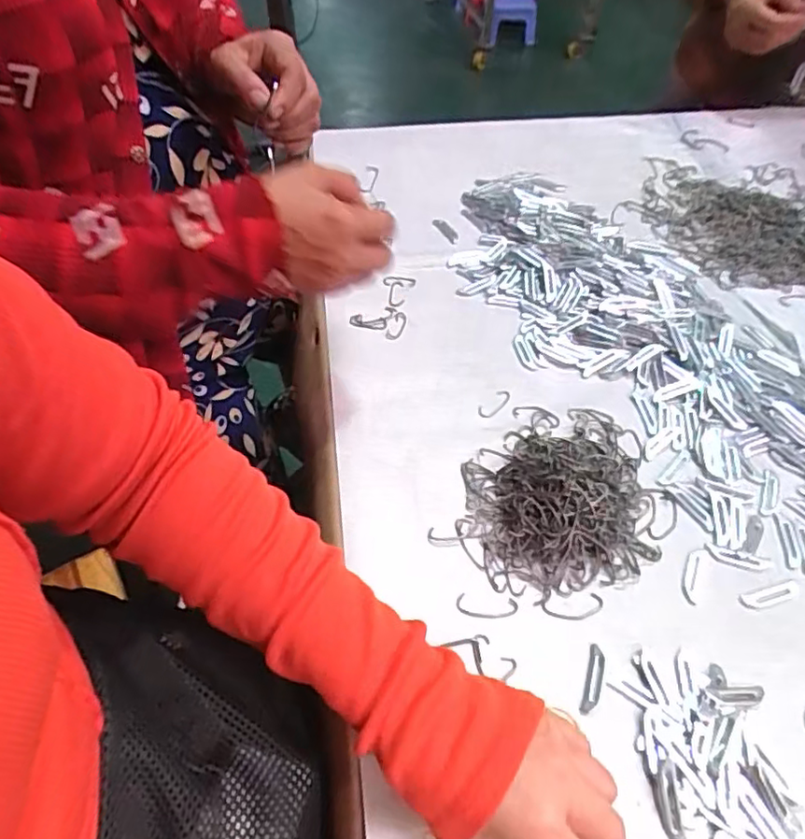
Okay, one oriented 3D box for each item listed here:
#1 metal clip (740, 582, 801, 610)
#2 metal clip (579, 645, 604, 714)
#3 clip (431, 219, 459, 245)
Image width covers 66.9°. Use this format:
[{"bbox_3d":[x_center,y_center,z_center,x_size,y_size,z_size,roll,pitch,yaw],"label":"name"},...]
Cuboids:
[{"bbox_3d":[0.243,0.116,0.400,0.042,0.004,0.012,-11,53,-9],"label":"metal clip"},{"bbox_3d":[0.115,0.156,0.365,0.010,0.004,0.040,17,54,12],"label":"metal clip"},{"bbox_3d":[0.045,-0.199,0.638,0.011,0.004,0.045,-24,56,-18],"label":"clip"}]

